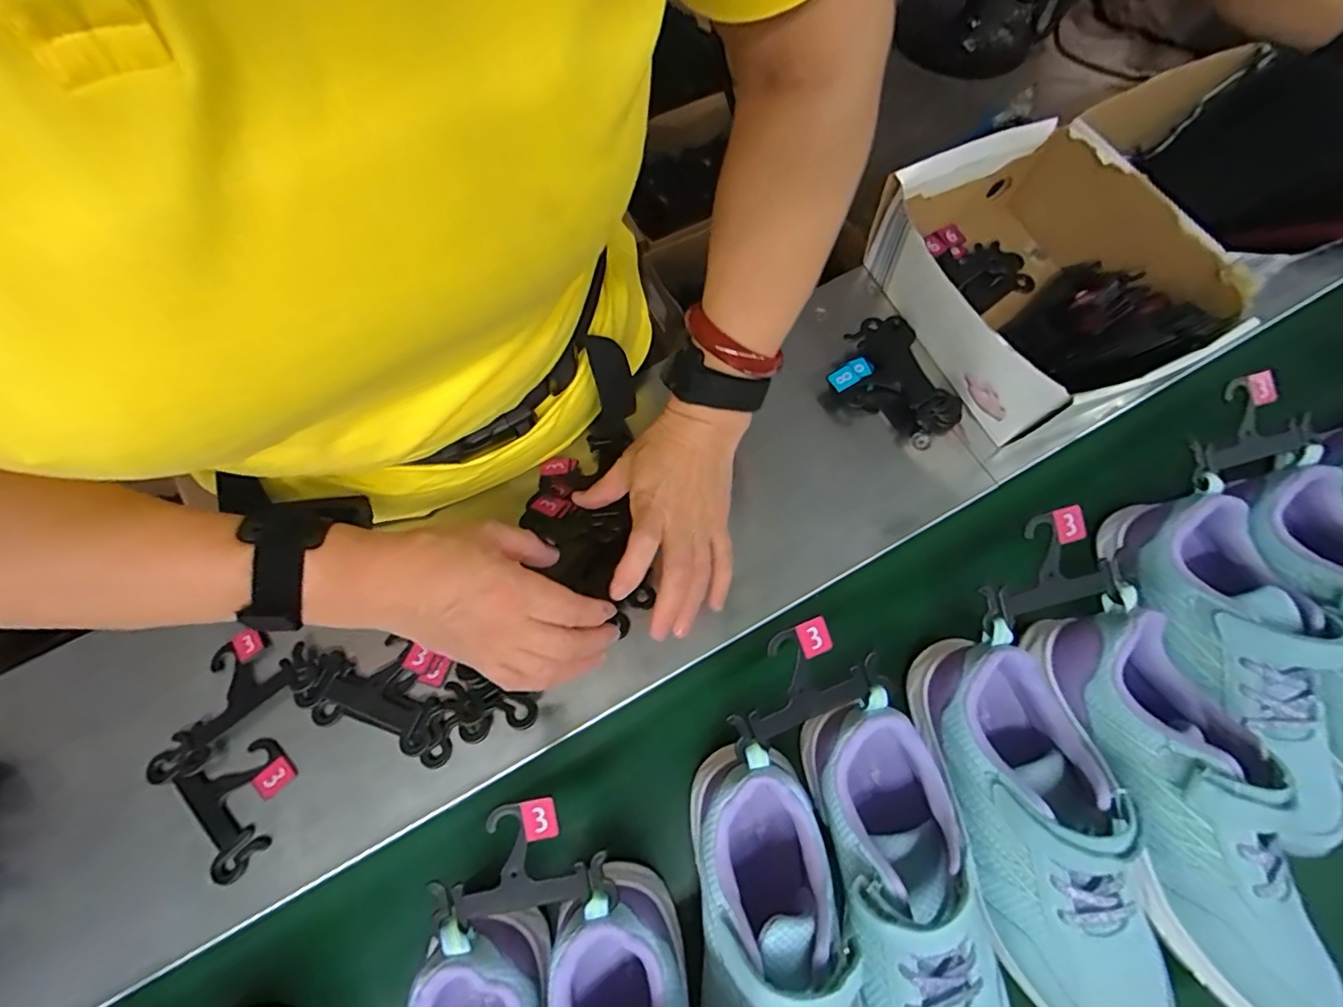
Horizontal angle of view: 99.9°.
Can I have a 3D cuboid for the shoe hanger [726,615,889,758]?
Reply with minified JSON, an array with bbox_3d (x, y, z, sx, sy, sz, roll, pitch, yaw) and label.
[{"bbox_3d":[0.076,0.106,0.343,0.098,0.007,0.061,-22,101,-3],"label":"shoe hanger"}]

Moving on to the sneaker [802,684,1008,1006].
[{"bbox_3d":[0.144,0.238,0.333,0.084,0.074,0.238,-11,68,-4],"label":"sneaker"}]

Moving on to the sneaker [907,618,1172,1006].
[{"bbox_3d":[0.229,0.197,0.347,0.086,0.071,0.241,-11,68,-4],"label":"sneaker"}]

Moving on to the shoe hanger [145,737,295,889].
[{"bbox_3d":[-0.297,0.190,0.379,0.070,0.014,0.096,-42,73,-15],"label":"shoe hanger"}]

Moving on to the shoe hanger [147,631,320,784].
[{"bbox_3d":[-0.315,0.136,0.397,0.120,0.010,0.065,-37,72,-14],"label":"shoe hanger"}]

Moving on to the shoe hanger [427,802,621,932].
[{"bbox_3d":[-0.087,0.201,0.312,0.097,0.011,0.068,-10,95,-3],"label":"shoe hanger"}]

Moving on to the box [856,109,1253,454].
[{"bbox_3d":[0.299,-0.182,0.470,0.183,0.096,0.237,-23,69,-9],"label":"box"}]

